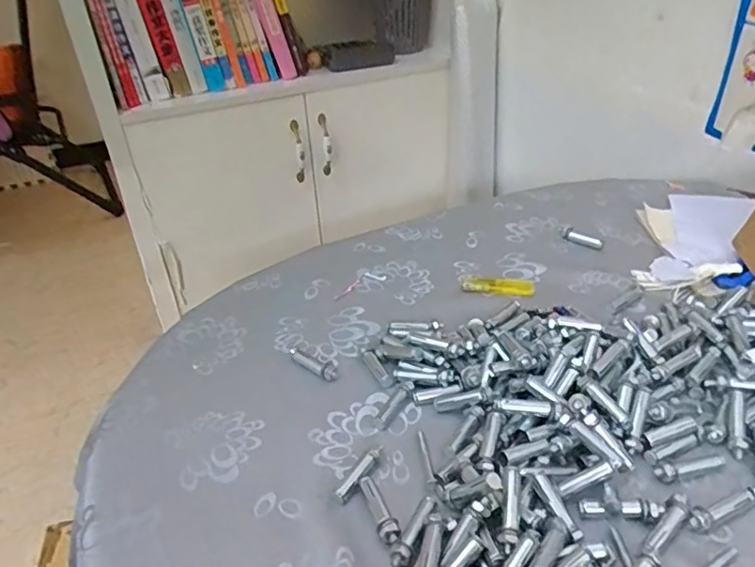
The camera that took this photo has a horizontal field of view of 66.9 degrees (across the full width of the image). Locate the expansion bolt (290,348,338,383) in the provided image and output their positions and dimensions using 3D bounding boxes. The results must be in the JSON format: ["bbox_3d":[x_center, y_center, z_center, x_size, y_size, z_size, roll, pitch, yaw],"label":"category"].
[{"bbox_3d":[-0.060,0.074,0.532,0.058,0.010,0.015,22,42,32],"label":"expansion bolt"}]

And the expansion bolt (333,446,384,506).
[{"bbox_3d":[-0.013,0.143,0.430,0.011,0.011,0.054,23,42,32],"label":"expansion bolt"}]

